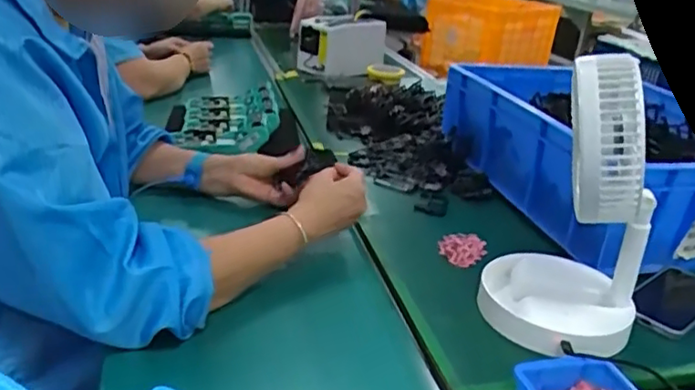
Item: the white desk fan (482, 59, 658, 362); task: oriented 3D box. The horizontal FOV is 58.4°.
[{"bbox_3d":[0.234,0.006,0.625,0.154,0.280,0.157,12,25,15],"label":"white desk fan"}]

